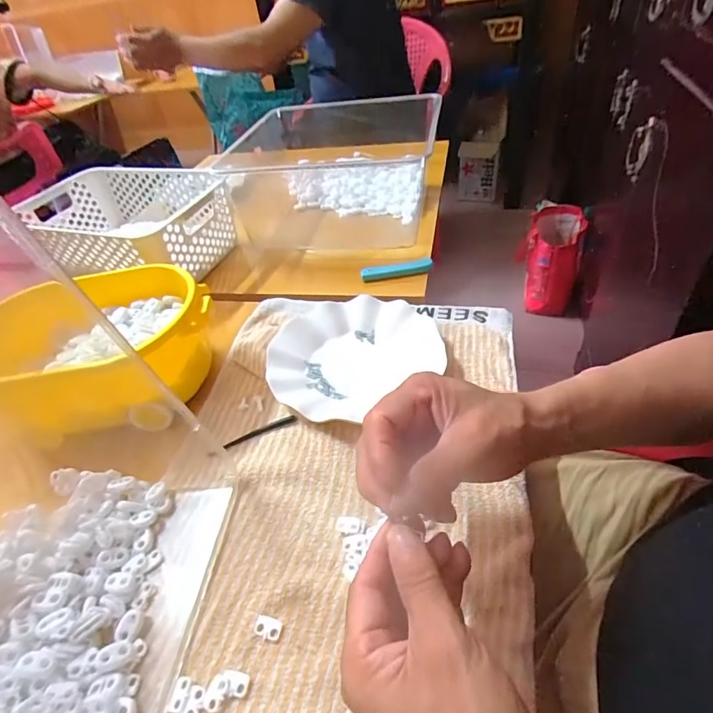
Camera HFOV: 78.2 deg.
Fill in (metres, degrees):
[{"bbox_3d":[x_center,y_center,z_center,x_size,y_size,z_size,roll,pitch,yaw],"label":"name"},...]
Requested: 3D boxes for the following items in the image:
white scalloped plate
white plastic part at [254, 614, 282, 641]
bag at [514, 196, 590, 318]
[{"bbox_3d":[-0.012,-0.009,0.487,0.184,0.023,0.174,-5,42,5],"label":"white scalloped plate"},{"bbox_3d":[-0.061,0.187,0.303,0.018,0.004,0.013,4,44,14],"label":"white plastic part"},{"bbox_3d":[0.558,-0.273,1.260,0.151,0.232,0.264,15,48,25],"label":"bag"}]

